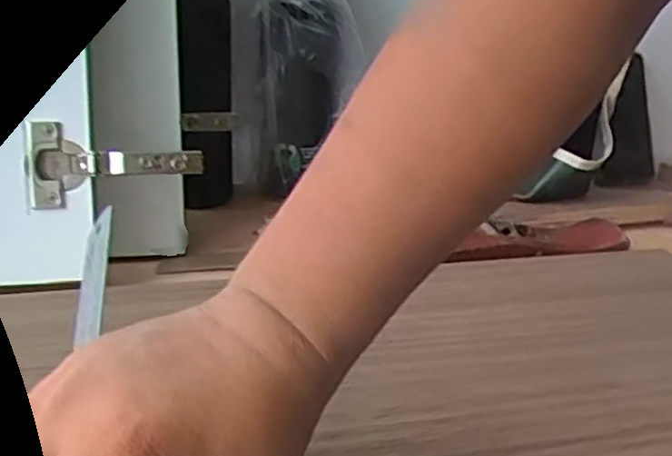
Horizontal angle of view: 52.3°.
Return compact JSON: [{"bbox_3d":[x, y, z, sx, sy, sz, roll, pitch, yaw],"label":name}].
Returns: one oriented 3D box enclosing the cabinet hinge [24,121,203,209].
[{"bbox_3d":[-0.161,-0.046,0.498,0.121,0.057,0.029,1,22,-5],"label":"cabinet hinge"}]

